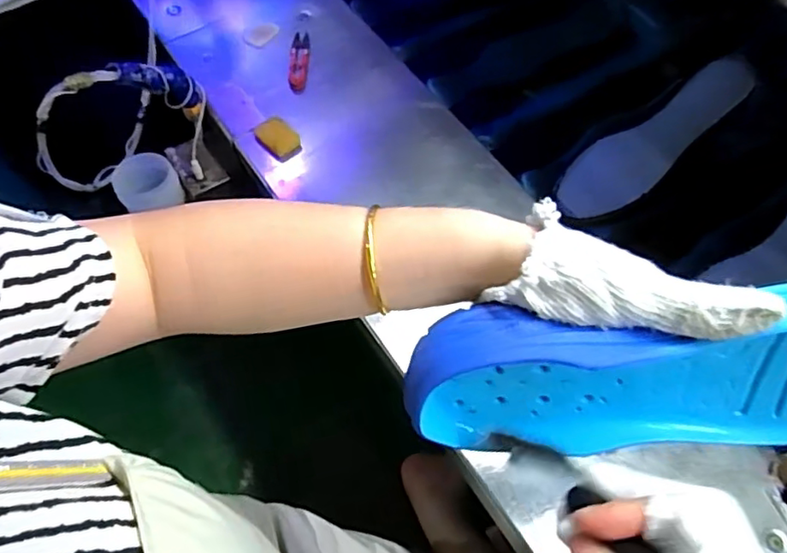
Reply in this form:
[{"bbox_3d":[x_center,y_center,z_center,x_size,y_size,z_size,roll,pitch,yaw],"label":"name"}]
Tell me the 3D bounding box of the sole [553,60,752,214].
[{"bbox_3d":[0.301,-0.155,0.689,0.244,0.024,0.073,-39,67,8],"label":"sole"}]

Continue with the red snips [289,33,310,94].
[{"bbox_3d":[-0.119,-0.272,0.762,0.023,0.017,0.104,0,61,-3],"label":"red snips"}]

